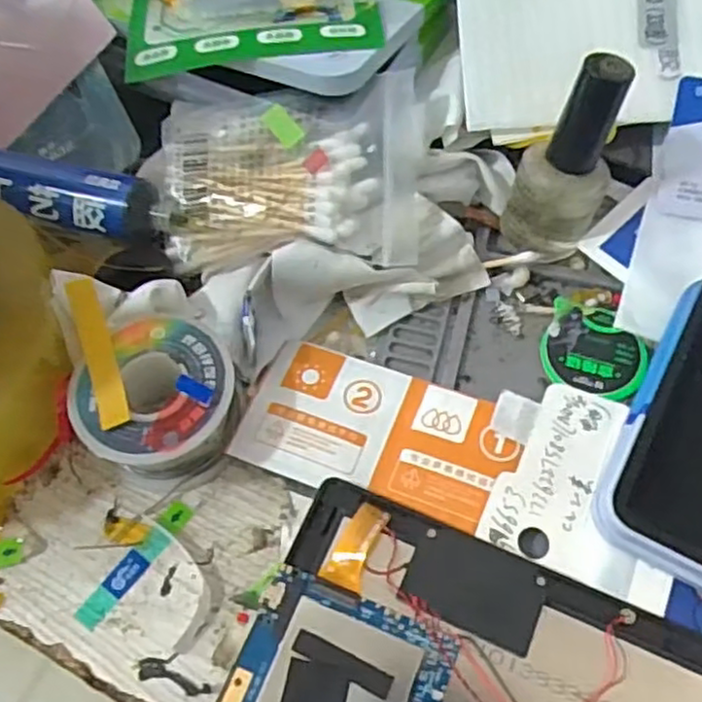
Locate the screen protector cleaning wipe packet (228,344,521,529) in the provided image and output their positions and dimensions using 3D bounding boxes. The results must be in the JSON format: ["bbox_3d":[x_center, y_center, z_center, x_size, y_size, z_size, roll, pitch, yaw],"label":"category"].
[{"bbox_3d":[0.010,0.028,0.247,0.091,0.004,0.049,16,62,15],"label":"screen protector cleaning wipe packet"}]

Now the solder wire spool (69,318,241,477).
[{"bbox_3d":[-0.065,0.018,0.247,0.050,0.031,0.048,-1,61,2],"label":"solder wire spool"}]

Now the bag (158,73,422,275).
[{"bbox_3d":[-0.024,-0.068,0.267,0.099,0.022,0.074,-4,61,1],"label":"bag"}]

